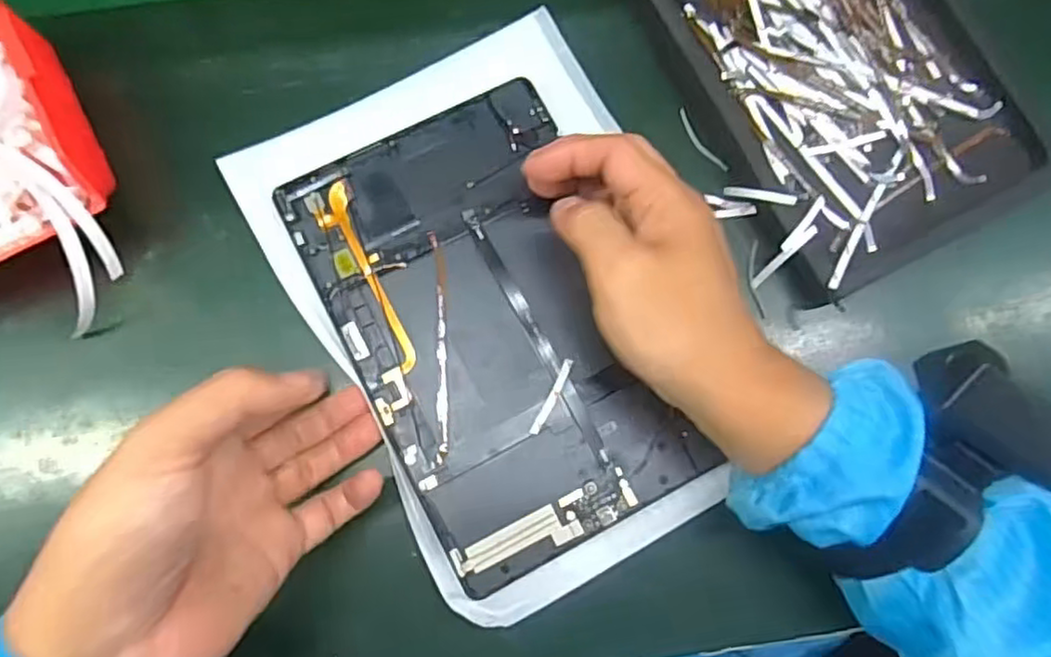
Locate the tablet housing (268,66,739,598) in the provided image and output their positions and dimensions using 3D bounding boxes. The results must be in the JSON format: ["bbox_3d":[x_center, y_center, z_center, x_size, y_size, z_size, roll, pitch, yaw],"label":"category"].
[{"bbox_3d":[-0.017,-0.002,0.357,0.144,0.011,0.233,-26,79,-6],"label":"tablet housing"}]

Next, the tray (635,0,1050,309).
[{"bbox_3d":[0.166,-0.153,0.380,0.164,0.031,0.236,-24,80,-7],"label":"tray"}]

